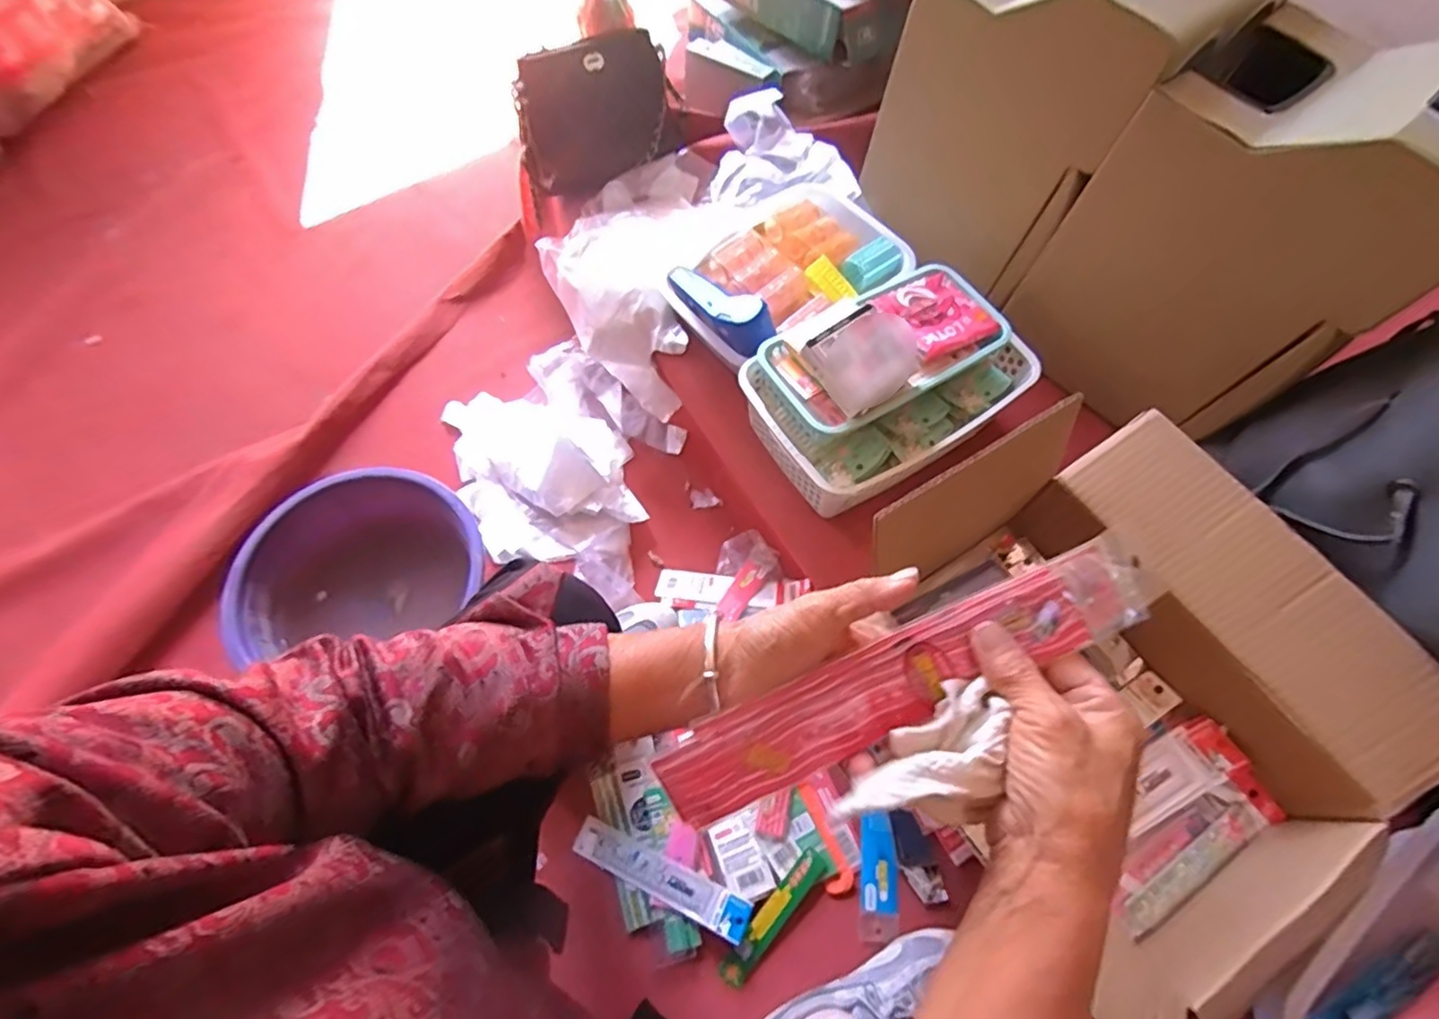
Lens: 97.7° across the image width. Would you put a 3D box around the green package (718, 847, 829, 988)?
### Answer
[{"bbox_3d":[0.059,0.438,0.678,0.032,0.010,0.154,40,71,16],"label":"green package"}]

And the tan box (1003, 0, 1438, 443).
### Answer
[{"bbox_3d":[0.540,-0.287,0.640,0.253,0.319,0.270,-36,70,-16],"label":"tan box"}]

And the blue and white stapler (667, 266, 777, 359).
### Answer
[{"bbox_3d":[-0.002,-0.238,0.724,0.046,0.043,0.162,-37,71,-16],"label":"blue and white stapler"}]

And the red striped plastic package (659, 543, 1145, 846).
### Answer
[{"bbox_3d":[0.091,0.091,0.322,0.256,0.008,0.050,-27,95,3],"label":"red striped plastic package"}]

